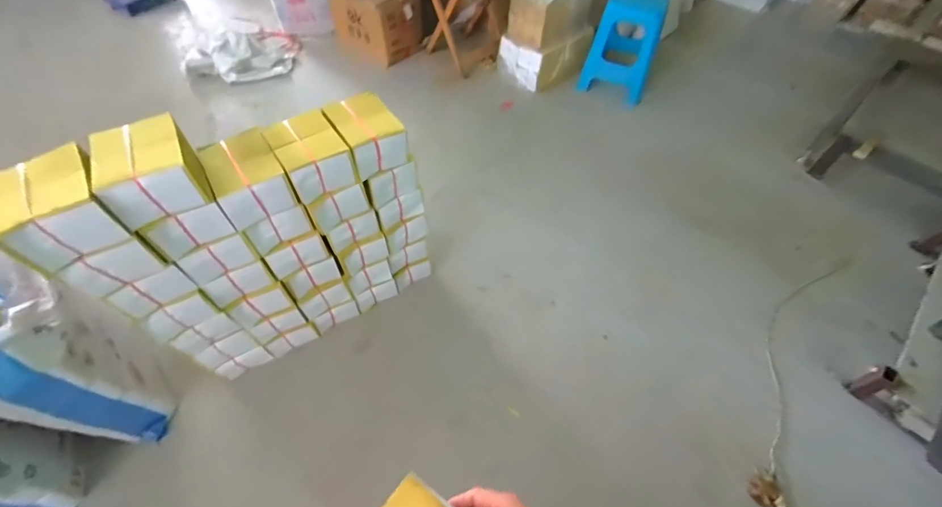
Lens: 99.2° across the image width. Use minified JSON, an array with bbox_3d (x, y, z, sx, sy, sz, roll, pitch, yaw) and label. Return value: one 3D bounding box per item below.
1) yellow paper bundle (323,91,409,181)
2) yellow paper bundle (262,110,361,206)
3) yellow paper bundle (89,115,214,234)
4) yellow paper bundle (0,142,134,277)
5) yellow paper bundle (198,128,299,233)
[{"bbox_3d":[-0.291,-0.335,1.115,0.153,0.113,0.212,-29,59,-21],"label":"yellow paper bundle"},{"bbox_3d":[-0.424,-0.264,1.064,0.160,0.106,0.208,-29,59,-21],"label":"yellow paper bundle"},{"bbox_3d":[-0.701,-0.185,0.879,0.164,0.129,0.216,-28,59,-21],"label":"yellow paper bundle"},{"bbox_3d":[-0.829,-0.096,0.807,0.168,0.123,0.190,-33,61,-23],"label":"yellow paper bundle"},{"bbox_3d":[-0.570,-0.200,1.023,0.160,0.122,0.213,-28,59,-20],"label":"yellow paper bundle"}]

